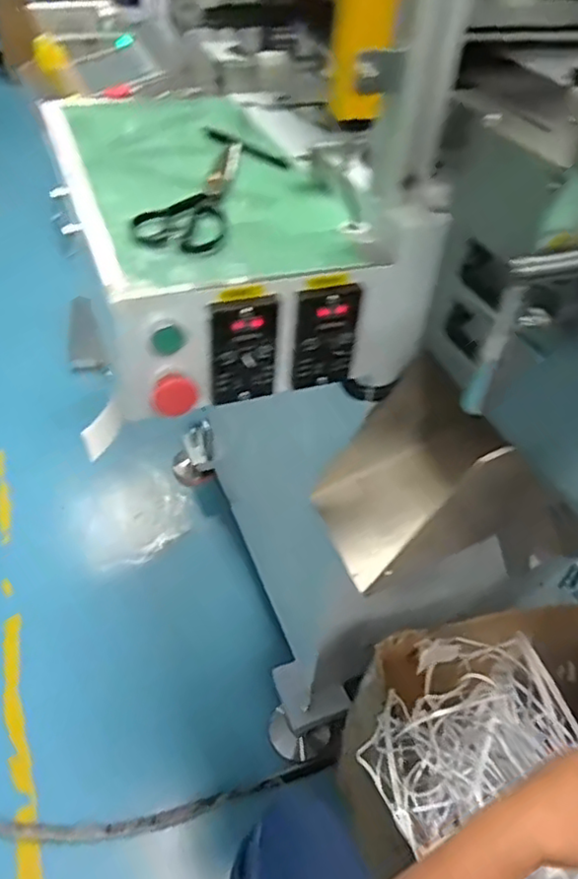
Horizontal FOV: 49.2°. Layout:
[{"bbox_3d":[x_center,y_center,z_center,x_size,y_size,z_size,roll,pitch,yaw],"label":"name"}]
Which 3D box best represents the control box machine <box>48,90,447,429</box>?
[{"bbox_3d":[-0.087,-0.258,0.724,0.296,0.170,0.522,-13,47,-17],"label":"control box machine"}]

